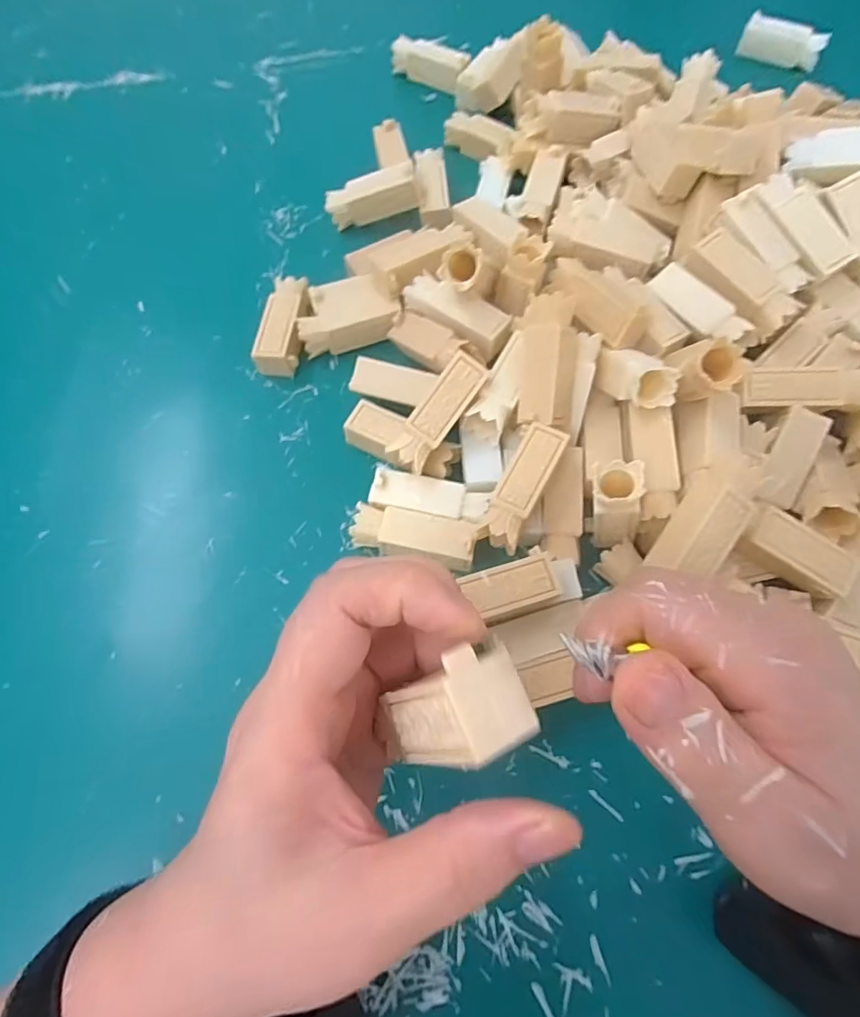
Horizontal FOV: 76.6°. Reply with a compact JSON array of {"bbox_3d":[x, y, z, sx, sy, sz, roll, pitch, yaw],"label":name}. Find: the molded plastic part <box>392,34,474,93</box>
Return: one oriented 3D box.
[{"bbox_3d":[0.000,-0.355,0.434,0.062,0.020,0.020,27,70,12],"label":"molded plastic part"}]

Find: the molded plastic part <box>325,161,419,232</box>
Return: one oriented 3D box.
[{"bbox_3d":[-0.038,-0.207,0.364,0.061,0.021,0.020,-13,67,11],"label":"molded plastic part"}]

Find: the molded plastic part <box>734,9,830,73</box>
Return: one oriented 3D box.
[{"bbox_3d":[0.281,-0.371,0.434,0.061,0.025,0.011,26,70,11],"label":"molded plastic part"}]

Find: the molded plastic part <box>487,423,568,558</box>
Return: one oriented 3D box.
[{"bbox_3d":[0.044,-0.009,0.262,0.020,0.021,0.063,26,70,11],"label":"molded plastic part"}]

